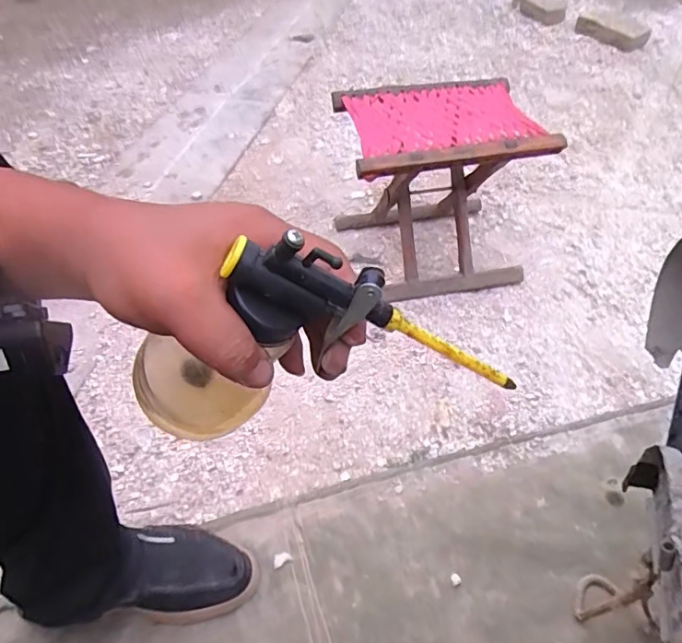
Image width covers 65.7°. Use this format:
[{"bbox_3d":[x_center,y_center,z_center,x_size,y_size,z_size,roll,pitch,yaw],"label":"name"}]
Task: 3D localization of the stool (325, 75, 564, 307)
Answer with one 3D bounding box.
[{"bbox_3d":[0.161,-0.229,0.943,0.304,0.284,0.269,-10,48,-9],"label":"stool"}]

